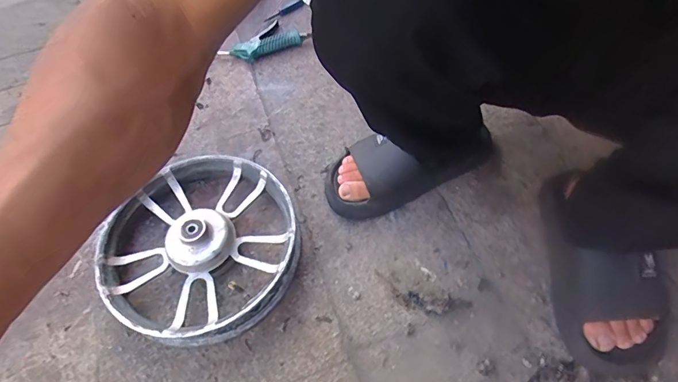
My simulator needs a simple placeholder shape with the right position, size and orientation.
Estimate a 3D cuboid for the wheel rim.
[{"bbox_3d":[-0.186,0.071,0.589,0.253,0.058,0.254,-1,57,2],"label":"wheel rim"}]

